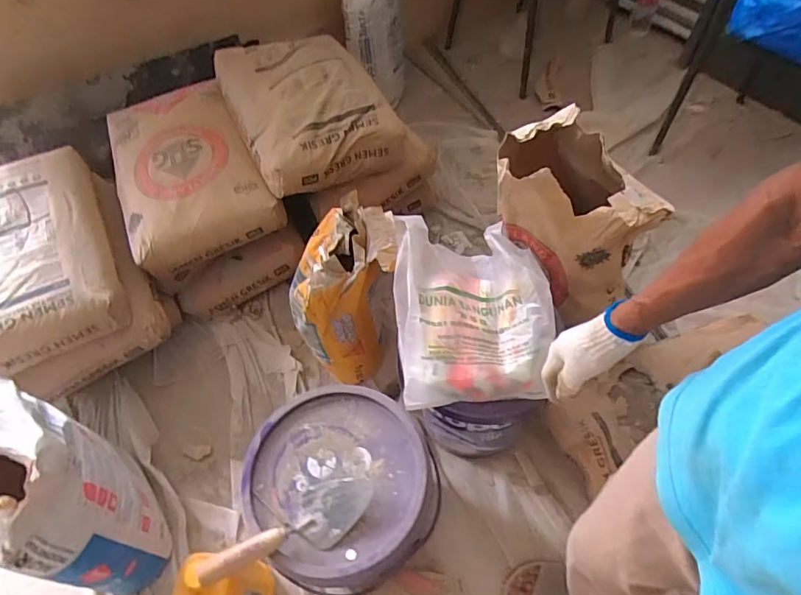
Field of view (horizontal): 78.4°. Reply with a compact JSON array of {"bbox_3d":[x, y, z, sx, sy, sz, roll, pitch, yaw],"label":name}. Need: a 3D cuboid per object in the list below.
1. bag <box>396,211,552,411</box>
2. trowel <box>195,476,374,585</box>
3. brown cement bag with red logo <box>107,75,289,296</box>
[{"bbox_3d":[0.128,0.005,0.870,0.268,0.129,0.335,-3,53,3],"label":"bag"},{"bbox_3d":[-0.165,0.357,0.743,0.268,0.052,0.095,-33,59,-17],"label":"trowel"},{"bbox_3d":[-0.589,-0.337,1.361,0.373,0.208,0.566,-25,58,-12],"label":"brown cement bag with red logo"}]

